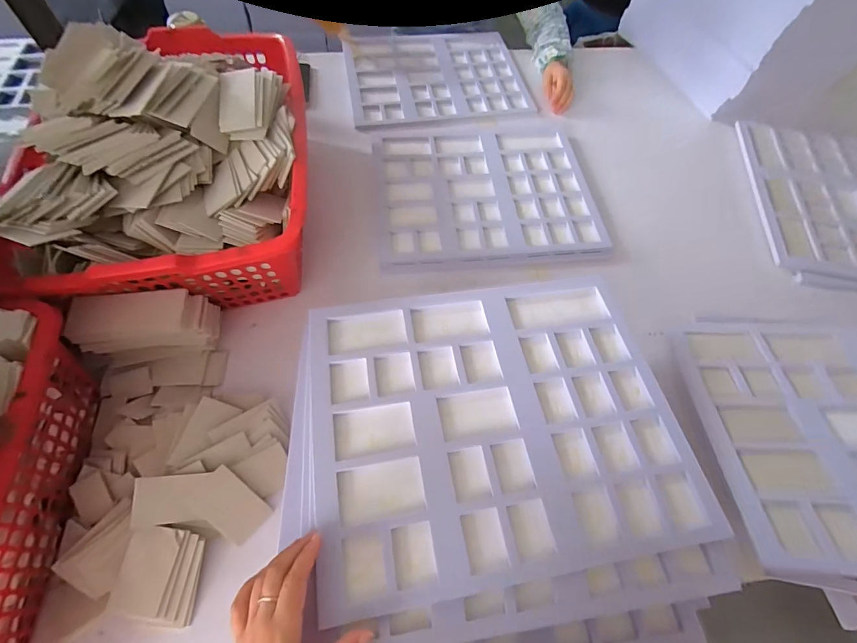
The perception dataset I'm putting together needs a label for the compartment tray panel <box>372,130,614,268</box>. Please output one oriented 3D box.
[{"bbox_3d":[0.109,-0.259,0.786,0.417,0.023,0.343,-4,61,-4],"label":"compartment tray panel"}]

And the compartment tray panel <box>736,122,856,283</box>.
[{"bbox_3d":[0.838,-0.244,0.784,0.360,0.024,0.423,12,61,5],"label":"compartment tray panel"}]

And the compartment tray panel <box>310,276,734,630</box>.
[{"bbox_3d":[0.080,0.108,0.476,0.421,0.021,0.351,-9,61,-7],"label":"compartment tray panel"}]

